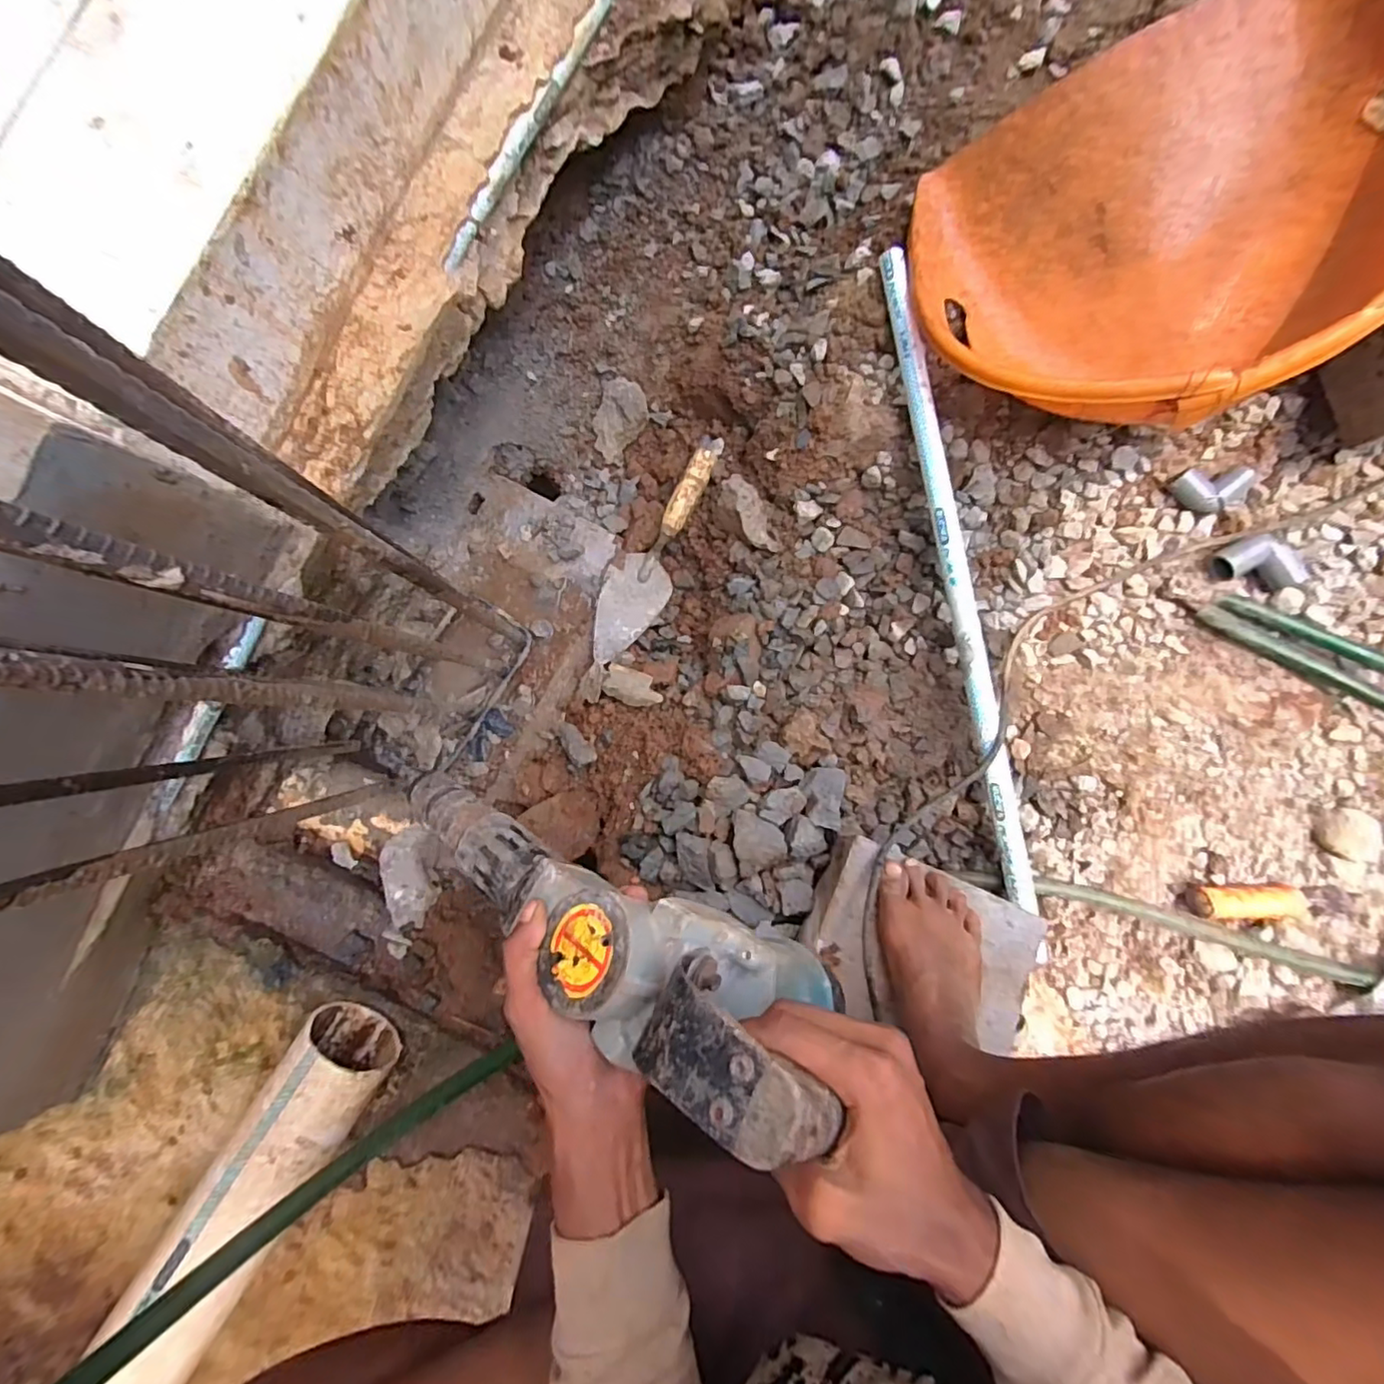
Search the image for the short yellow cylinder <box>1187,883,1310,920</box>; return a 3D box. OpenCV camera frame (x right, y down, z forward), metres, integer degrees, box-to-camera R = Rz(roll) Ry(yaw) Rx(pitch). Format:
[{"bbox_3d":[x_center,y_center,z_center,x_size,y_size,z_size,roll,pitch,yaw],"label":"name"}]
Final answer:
[{"bbox_3d":[0.584,0.220,0.626,0.100,0.037,0.031,-5,88,10],"label":"short yellow cylinder"}]

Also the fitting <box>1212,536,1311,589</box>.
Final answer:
[{"bbox_3d":[0.600,-0.135,0.624,0.077,0.029,0.058,-13,88,-3],"label":"fitting"}]

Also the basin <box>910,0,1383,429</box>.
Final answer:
[{"bbox_3d":[0.429,-0.432,0.544,0.392,0.150,0.392,-16,91,34],"label":"basin"}]

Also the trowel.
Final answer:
[{"bbox_3d":[-0.048,-0.177,0.780,0.083,0.049,0.308,32,87,-1],"label":"trowel"}]

